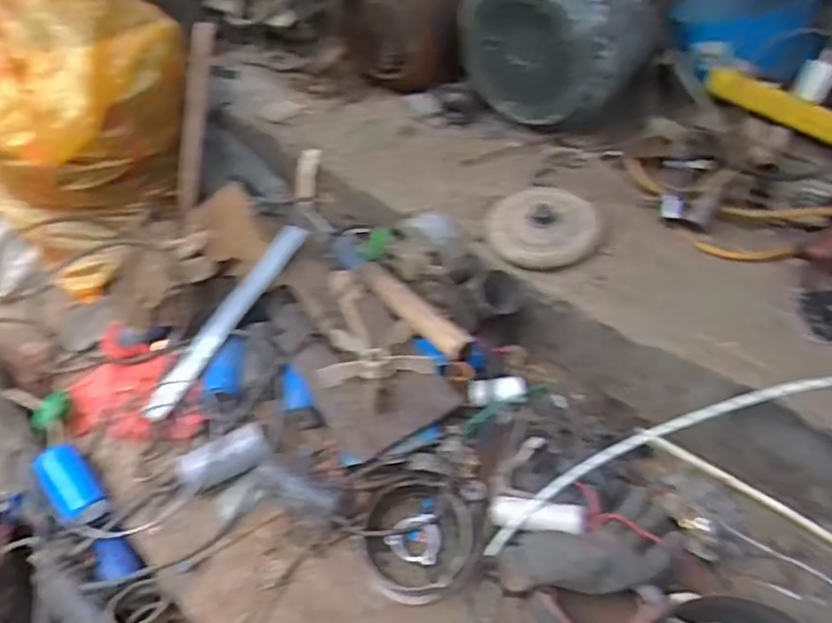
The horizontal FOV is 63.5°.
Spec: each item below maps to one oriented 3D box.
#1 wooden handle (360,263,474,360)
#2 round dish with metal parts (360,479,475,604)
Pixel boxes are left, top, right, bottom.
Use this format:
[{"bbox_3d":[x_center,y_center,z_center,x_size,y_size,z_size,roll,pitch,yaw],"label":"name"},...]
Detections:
[{"bbox_3d":[-0.006,-0.004,0.896,0.034,0.031,0.218,-29,48,-21],"label":"wooden handle"},{"bbox_3d":[0.002,0.248,0.723,0.116,0.062,0.115,-4,44,4],"label":"round dish with metal parts"}]

